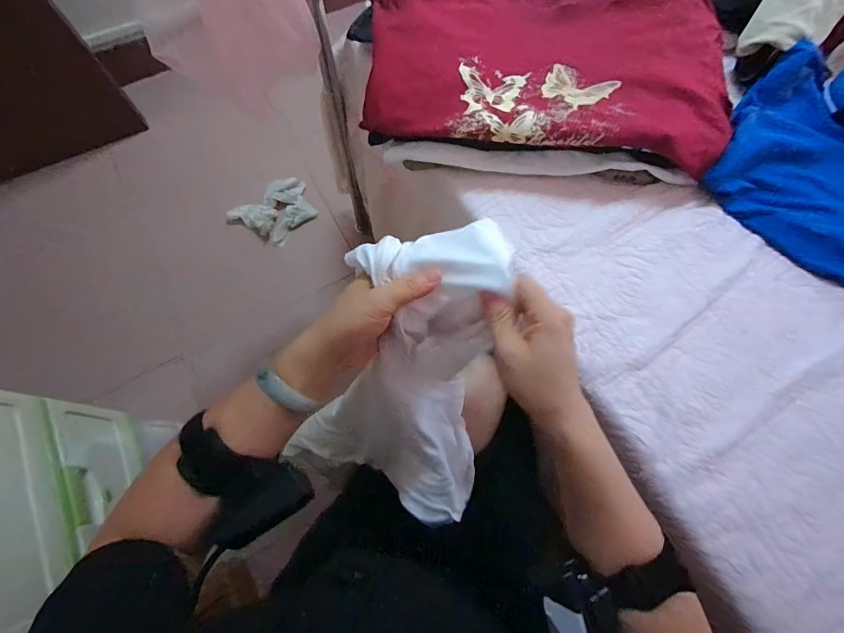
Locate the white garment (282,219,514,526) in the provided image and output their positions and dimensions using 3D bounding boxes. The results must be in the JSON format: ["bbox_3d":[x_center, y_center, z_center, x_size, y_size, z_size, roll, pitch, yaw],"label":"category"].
[{"bbox_3d":[-0.019,0.068,0.382,0.192,0.329,0.077,22,33,7],"label":"white garment"}]

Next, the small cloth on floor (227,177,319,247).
[{"bbox_3d":[-0.400,-0.295,1.090,0.167,0.036,0.218,43,75,14],"label":"small cloth on floor"}]

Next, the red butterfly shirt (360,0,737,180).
[{"bbox_3d":[0.159,-0.316,0.477,0.438,0.043,0.263,3,70,1],"label":"red butterfly shirt"}]

